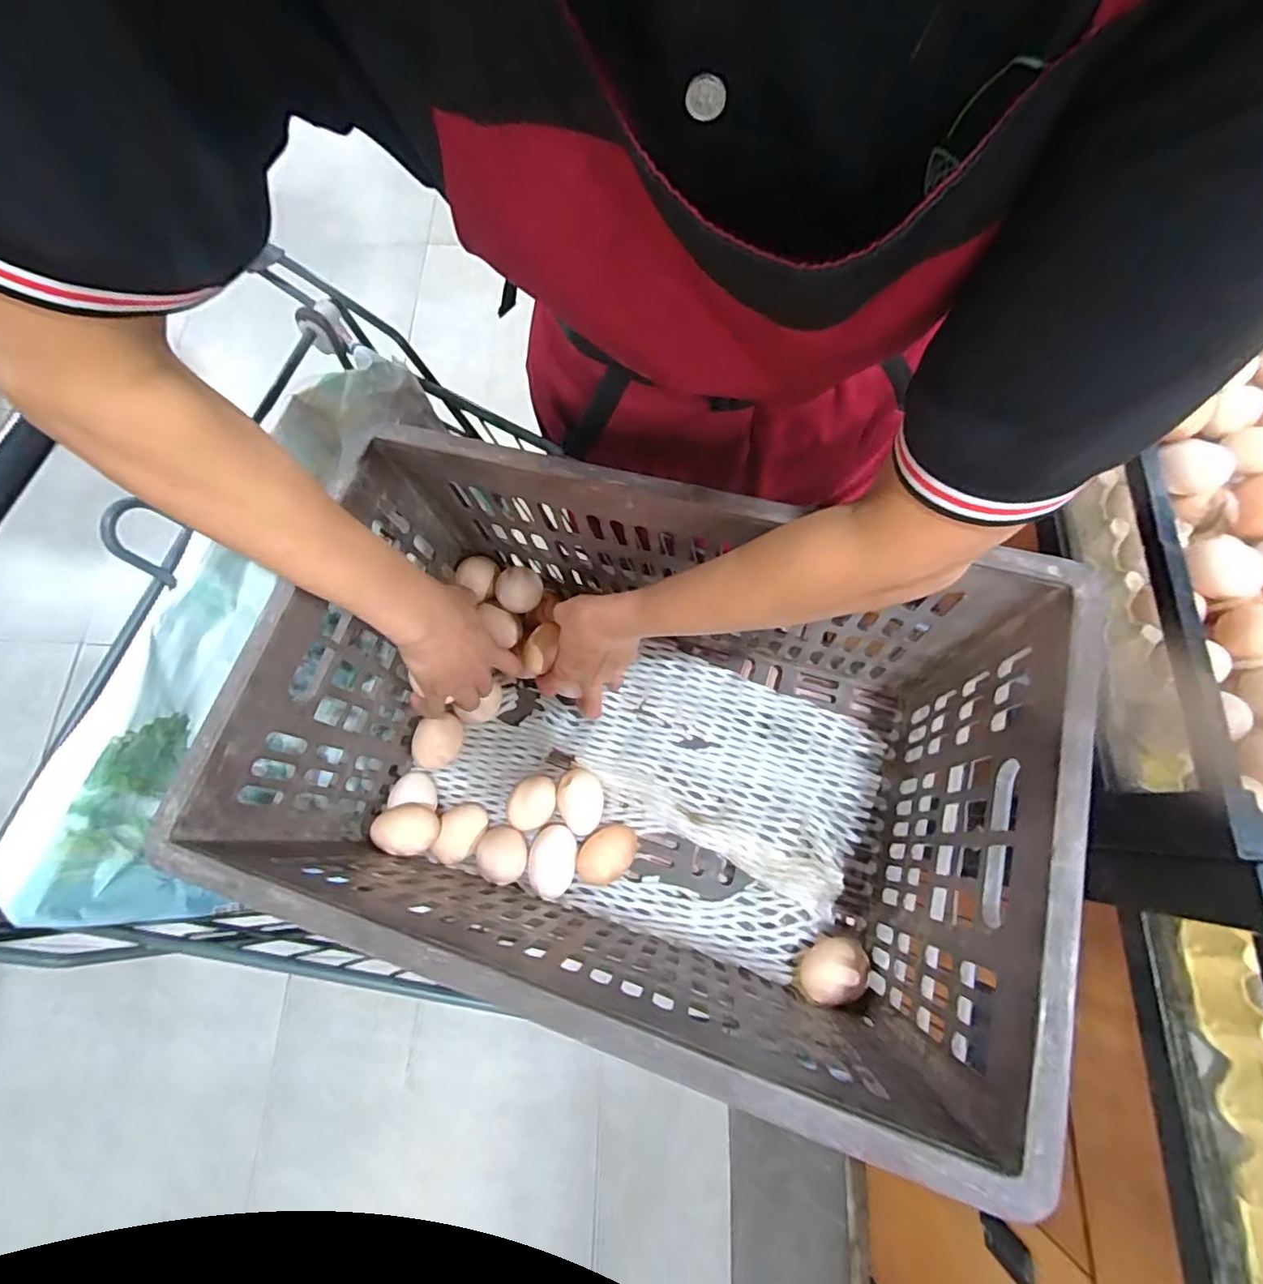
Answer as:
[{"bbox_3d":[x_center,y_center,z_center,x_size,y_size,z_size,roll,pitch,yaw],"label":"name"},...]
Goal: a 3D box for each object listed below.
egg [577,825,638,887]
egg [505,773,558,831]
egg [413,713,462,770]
[{"bbox_3d":[-0.022,0.183,0.497,0.057,0.035,0.040,-36,77,-10],"label":"egg"},{"bbox_3d":[-0.088,0.146,0.521,0.048,0.047,0.040,-33,76,-9],"label":"egg"},{"bbox_3d":[-0.183,0.094,0.547,0.038,0.041,0.048,9,73,2],"label":"egg"}]

